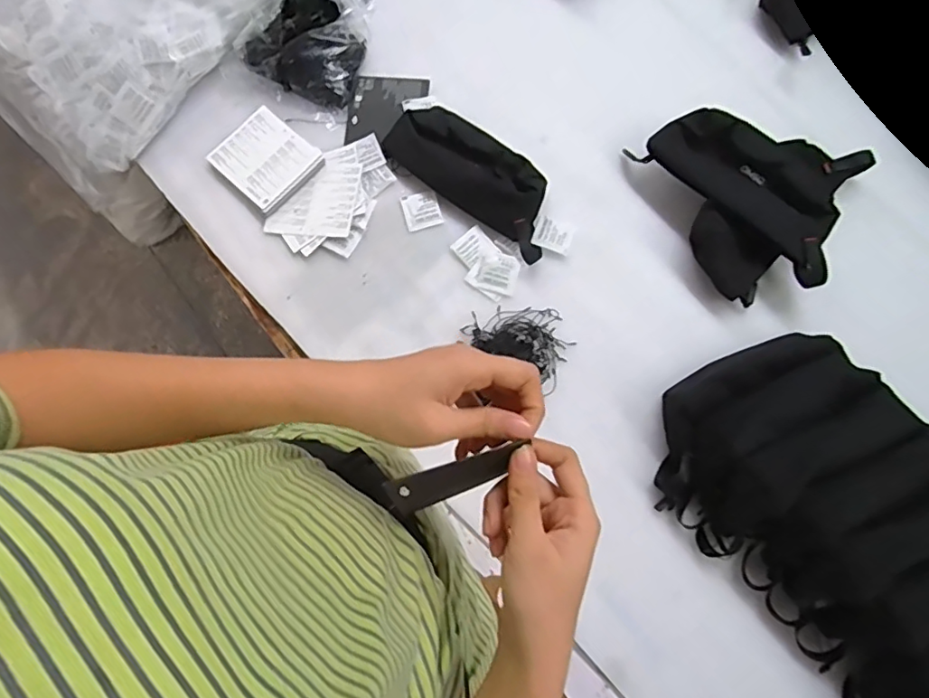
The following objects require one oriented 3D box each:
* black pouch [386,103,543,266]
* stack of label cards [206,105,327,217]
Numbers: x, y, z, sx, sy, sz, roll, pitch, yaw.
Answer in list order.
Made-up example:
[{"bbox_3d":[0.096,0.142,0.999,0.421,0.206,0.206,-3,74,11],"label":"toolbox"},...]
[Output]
[{"bbox_3d":[0.012,-0.188,0.590,0.218,0.037,0.082,41,79,10],"label":"black pouch"},{"bbox_3d":[-0.219,-0.209,0.614,0.104,0.014,0.091,42,83,10],"label":"stack of label cards"}]

